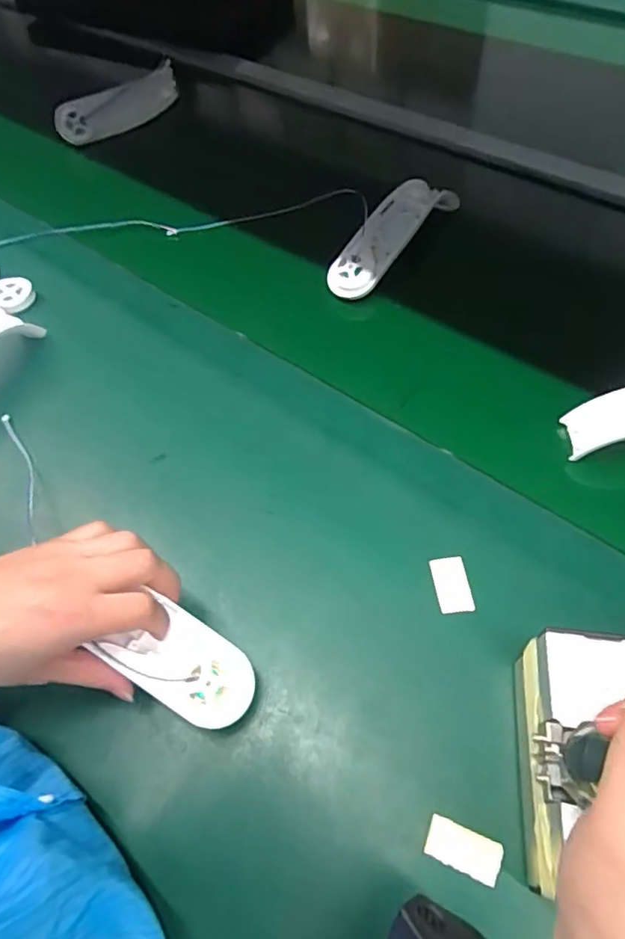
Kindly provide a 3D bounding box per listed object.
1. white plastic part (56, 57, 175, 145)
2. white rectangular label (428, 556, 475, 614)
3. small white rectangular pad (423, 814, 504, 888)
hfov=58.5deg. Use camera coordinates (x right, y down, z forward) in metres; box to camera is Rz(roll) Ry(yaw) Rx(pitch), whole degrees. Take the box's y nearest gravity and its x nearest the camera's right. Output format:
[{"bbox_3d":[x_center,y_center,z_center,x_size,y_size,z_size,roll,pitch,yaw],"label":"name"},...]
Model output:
[{"bbox_3d":[-0.278,-0.525,0.810,0.184,0.062,0.065,-24,62,-12],"label":"white plastic part"},{"bbox_3d":[0.102,0.085,0.409,0.025,0.005,0.040,-6,60,-3],"label":"white rectangular label"},{"bbox_3d":[0.088,0.220,0.322,0.041,0.008,0.022,21,62,13],"label":"small white rectangular pad"}]

